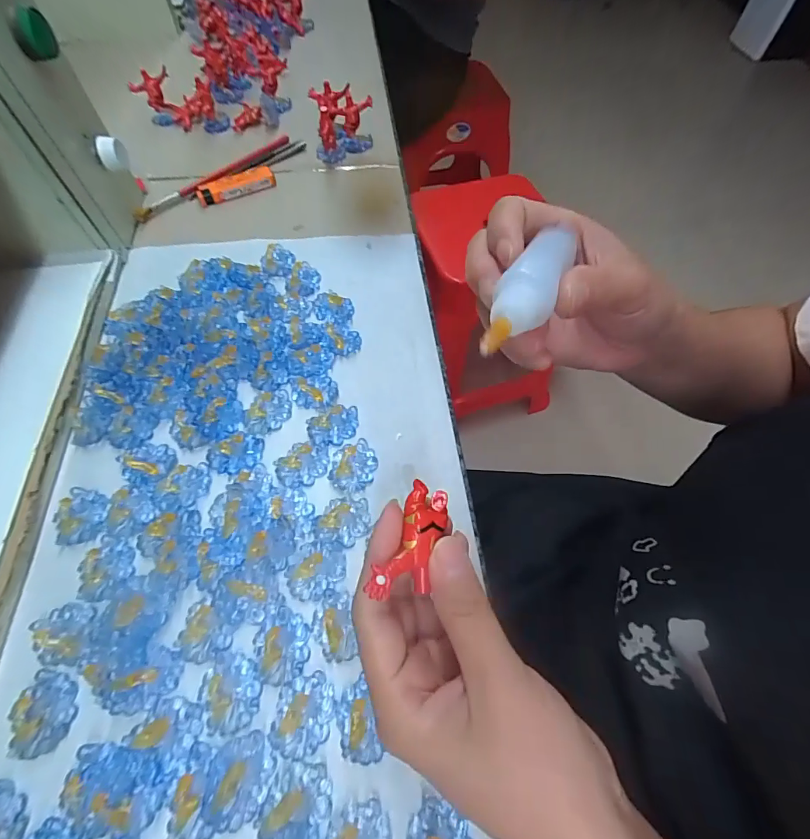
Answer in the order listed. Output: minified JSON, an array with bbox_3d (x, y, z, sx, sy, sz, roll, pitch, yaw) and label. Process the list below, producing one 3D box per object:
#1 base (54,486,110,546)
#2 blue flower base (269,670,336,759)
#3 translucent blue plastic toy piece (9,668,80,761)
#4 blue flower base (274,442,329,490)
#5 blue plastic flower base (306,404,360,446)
[{"bbox_3d":[-0.206,0.060,0.267,0.029,0.009,0.036,-10,61,-2],"label":"base"},{"bbox_3d":[-0.053,0.153,0.219,0.030,0.006,0.036,7,60,1],"label":"blue flower base"},{"bbox_3d":[-0.188,0.151,0.216,0.029,0.011,0.036,6,60,0],"label":"translucent blue plastic toy piece"},{"bbox_3d":[-0.071,0.030,0.289,0.036,0.005,0.031,-15,61,-5],"label":"blue flower base"},{"bbox_3d":[-0.052,0.003,0.304,0.034,0.004,0.031,-2,61,2],"label":"blue plastic flower base"}]

